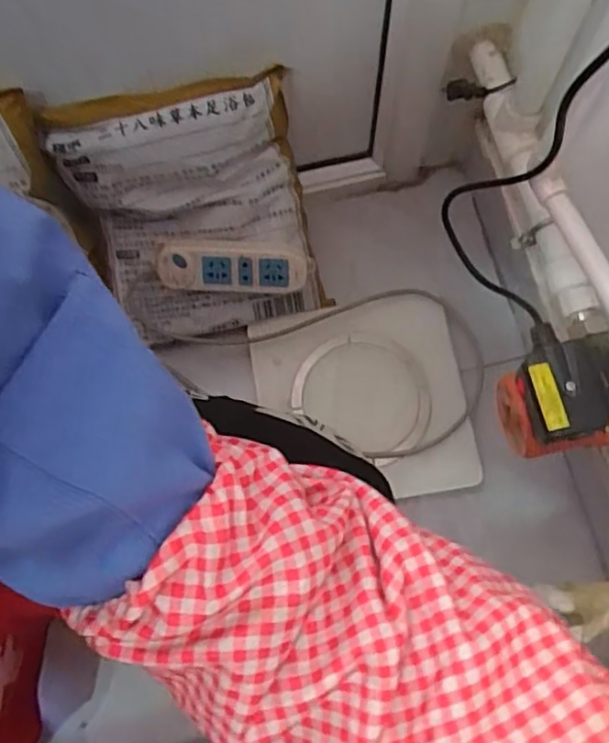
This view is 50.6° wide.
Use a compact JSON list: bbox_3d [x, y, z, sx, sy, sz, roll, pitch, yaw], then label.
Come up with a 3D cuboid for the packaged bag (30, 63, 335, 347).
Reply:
[{"bbox_3d":[-0.130,-0.177,0.773,0.259,0.298,0.070,-13,32,2],"label":"packaged bag"}]

